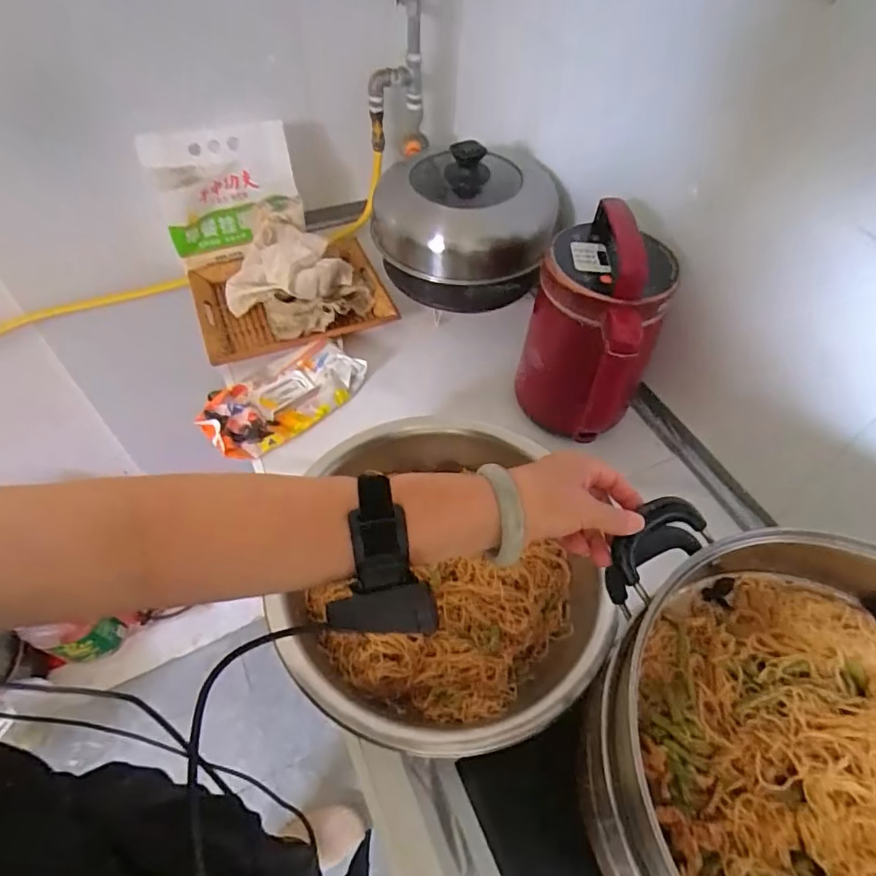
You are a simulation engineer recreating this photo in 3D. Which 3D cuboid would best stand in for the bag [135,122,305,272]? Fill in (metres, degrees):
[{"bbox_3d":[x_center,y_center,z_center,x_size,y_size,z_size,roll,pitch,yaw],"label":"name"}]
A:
[{"bbox_3d":[-0.376,-0.441,0.976,0.239,0.213,0.036,-18,31,-14],"label":"bag"}]

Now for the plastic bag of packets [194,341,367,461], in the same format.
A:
[{"bbox_3d":[-0.240,-0.065,0.847,0.252,0.031,0.137,-35,62,-25],"label":"plastic bag of packets"}]

